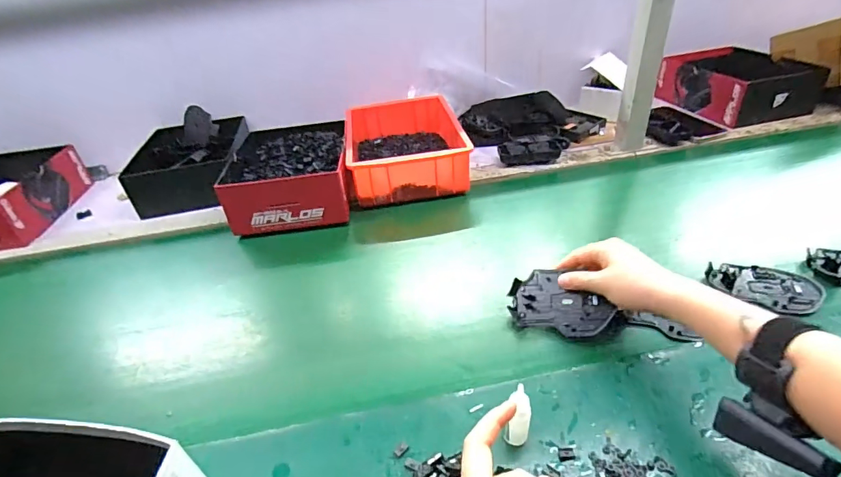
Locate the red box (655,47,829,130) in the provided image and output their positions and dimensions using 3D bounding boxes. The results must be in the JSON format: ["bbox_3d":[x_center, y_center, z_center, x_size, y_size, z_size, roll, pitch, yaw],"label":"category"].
[{"bbox_3d":[0.648,-0.329,0.914,0.174,0.090,0.226,-8,37,-3],"label":"red box"}]

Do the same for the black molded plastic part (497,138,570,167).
[{"bbox_3d":[0.214,-0.162,0.810,0.131,0.032,0.046,-4,37,3],"label":"black molded plastic part"}]

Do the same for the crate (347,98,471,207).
[{"bbox_3d":[-0.034,-0.176,0.820,0.210,0.086,0.287,-7,37,-2],"label":"crate"}]

